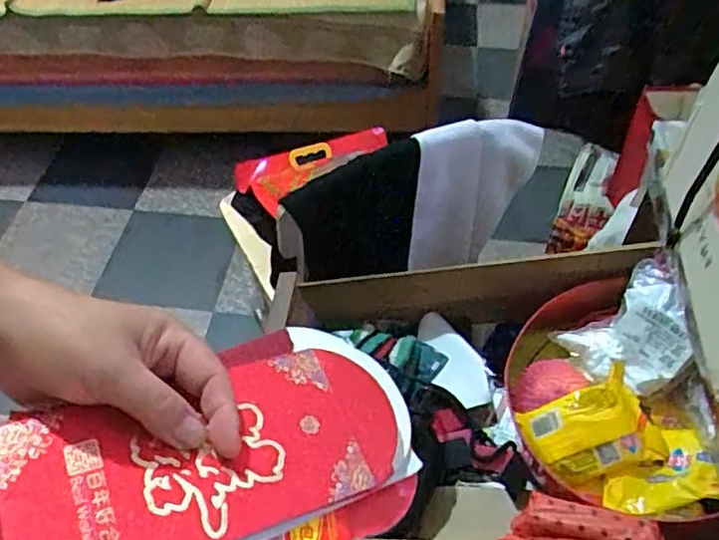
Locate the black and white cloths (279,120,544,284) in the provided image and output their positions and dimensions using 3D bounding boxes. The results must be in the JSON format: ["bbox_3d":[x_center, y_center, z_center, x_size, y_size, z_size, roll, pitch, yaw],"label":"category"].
[{"bbox_3d":[0.096,-0.089,0.868,0.311,0.243,0.052,-11,51,-8],"label":"black and white cloths"}]

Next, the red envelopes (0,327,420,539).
[{"bbox_3d":[-0.081,0.099,0.313,0.232,0.026,0.115,-11,49,-29],"label":"red envelopes"}]

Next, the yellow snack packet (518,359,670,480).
[{"bbox_3d":[0.182,0.131,0.499,0.093,0.026,0.076,-36,53,25],"label":"yellow snack packet"}]

